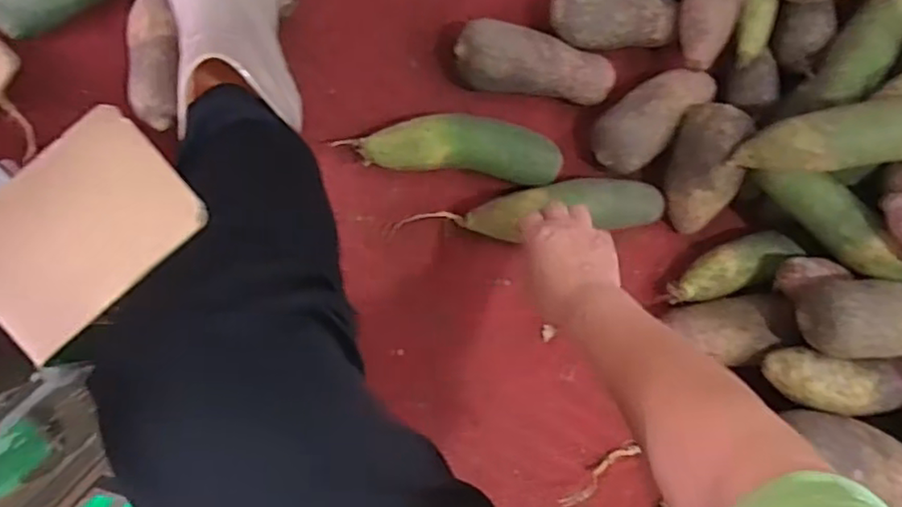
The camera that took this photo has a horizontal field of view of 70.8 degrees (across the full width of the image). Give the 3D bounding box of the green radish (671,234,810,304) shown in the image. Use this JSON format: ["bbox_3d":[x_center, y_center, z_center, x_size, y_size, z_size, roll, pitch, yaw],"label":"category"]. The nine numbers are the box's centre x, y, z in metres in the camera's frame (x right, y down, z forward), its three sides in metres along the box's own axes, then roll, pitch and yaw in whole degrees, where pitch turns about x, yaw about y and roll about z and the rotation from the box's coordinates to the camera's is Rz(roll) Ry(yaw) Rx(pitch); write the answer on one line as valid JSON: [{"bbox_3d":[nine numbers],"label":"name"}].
[{"bbox_3d":[0.293,0.016,0.676,0.140,0.052,0.051,-21,89,-9],"label":"green radish"}]

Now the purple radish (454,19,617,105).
[{"bbox_3d":[0.086,-0.190,0.661,0.168,0.065,0.062,12,84,-7],"label":"purple radish"}]

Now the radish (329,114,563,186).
[{"bbox_3d":[0.003,-0.106,0.639,0.214,0.059,0.058,6,85,-8],"label":"radish"}]

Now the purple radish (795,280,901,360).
[{"bbox_3d":[0.408,0.060,0.584,0.150,0.054,0.068,-1,86,-8],"label":"purple radish"}]

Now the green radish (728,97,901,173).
[{"bbox_3d":[0.369,-0.107,0.556,0.209,0.050,0.056,-7,87,11],"label":"green radish"}]

